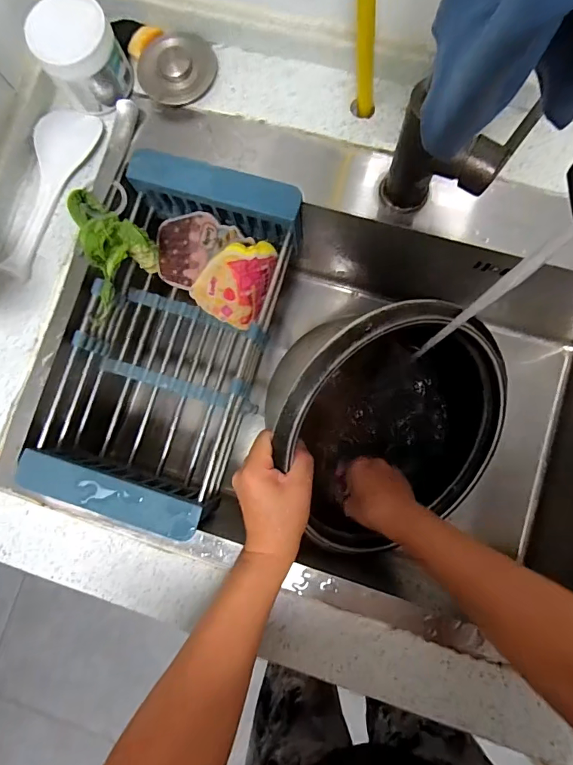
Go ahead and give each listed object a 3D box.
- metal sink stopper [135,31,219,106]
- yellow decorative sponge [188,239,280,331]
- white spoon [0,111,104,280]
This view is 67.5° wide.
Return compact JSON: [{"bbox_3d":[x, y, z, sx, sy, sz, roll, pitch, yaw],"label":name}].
[{"bbox_3d":[-0.119,-0.341,0.467,0.082,0.023,0.069,-5,83,3],"label":"metal sink stopper"},{"bbox_3d":[-0.060,-0.113,0.482,0.080,0.033,0.091,15,126,-6],"label":"yellow decorative sponge"},{"bbox_3d":[-0.265,-0.209,0.463,0.056,0.016,0.191,23,85,6],"label":"white spoon"}]

